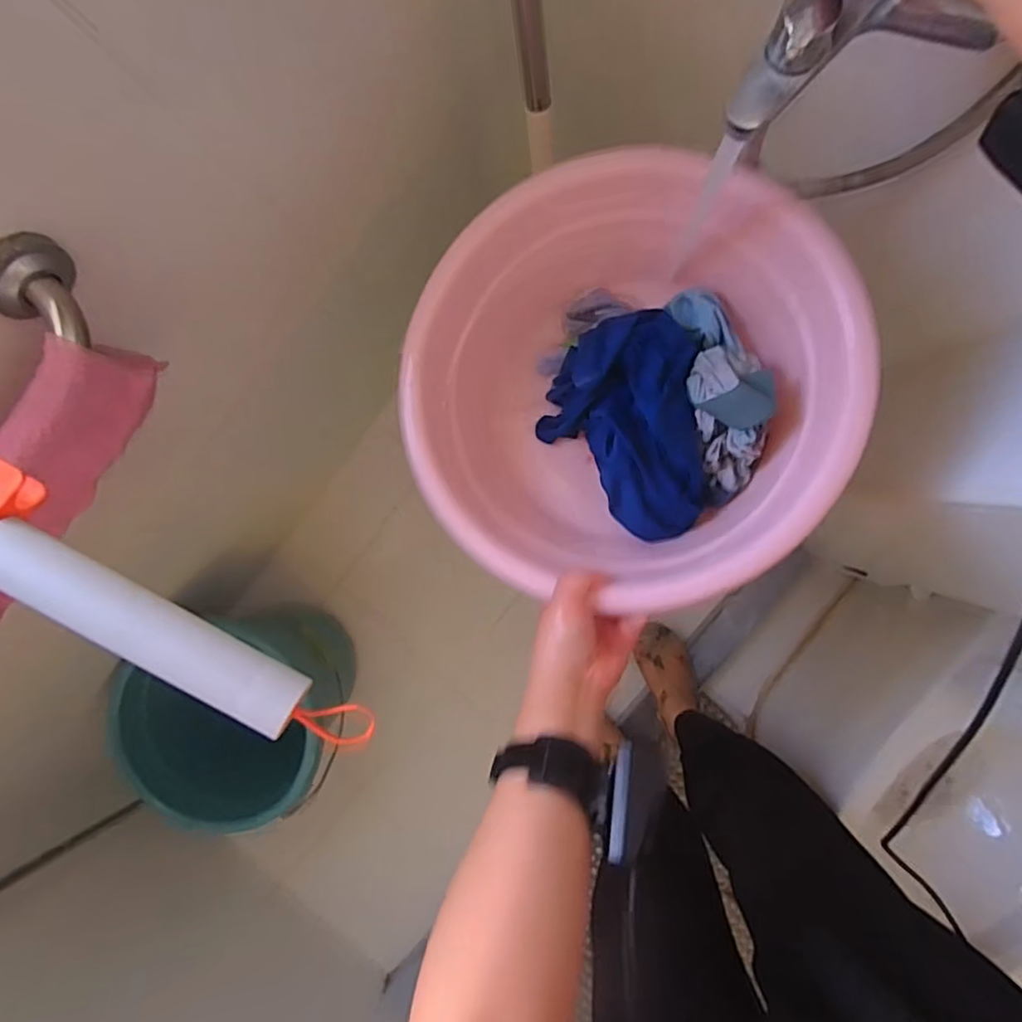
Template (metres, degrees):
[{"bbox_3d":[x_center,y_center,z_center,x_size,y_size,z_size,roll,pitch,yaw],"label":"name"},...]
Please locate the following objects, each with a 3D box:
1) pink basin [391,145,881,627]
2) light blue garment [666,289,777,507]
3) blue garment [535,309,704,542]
[{"bbox_3d":[0.083,-0.106,0.511,0.330,0.146,0.321,0,94,5],"label":"pink basin"},{"bbox_3d":[0.173,-0.105,0.499,0.057,0.078,0.181,-8,80,5],"label":"light blue garment"},{"bbox_3d":[0.095,-0.073,0.537,0.131,0.090,0.183,0,94,5],"label":"blue garment"}]

